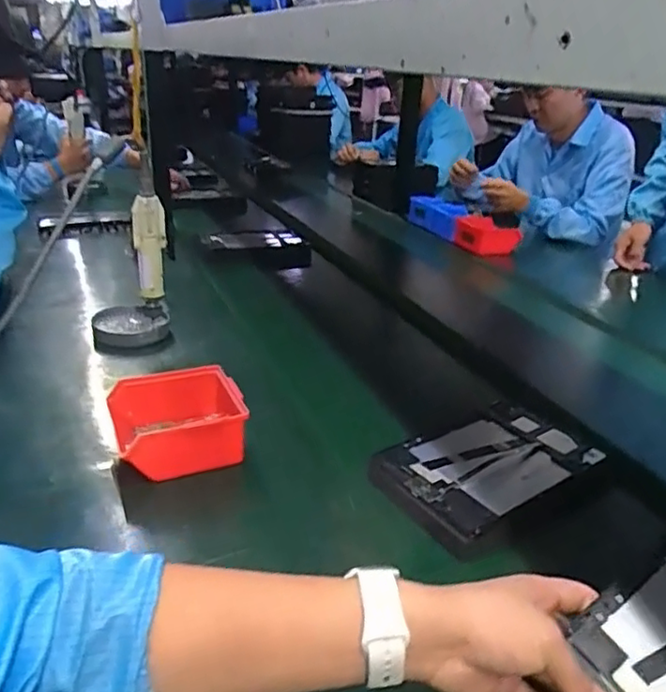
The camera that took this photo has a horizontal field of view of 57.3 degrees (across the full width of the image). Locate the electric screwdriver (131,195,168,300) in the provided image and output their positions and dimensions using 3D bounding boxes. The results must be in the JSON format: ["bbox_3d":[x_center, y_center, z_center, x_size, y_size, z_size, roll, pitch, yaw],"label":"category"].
[{"bbox_3d":[-0.257,-0.138,0.855,0.043,0.142,0.035,-1,24,-14],"label":"electric screwdriver"}]

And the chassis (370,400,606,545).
[{"bbox_3d":[0.174,0.129,0.682,0.253,0.019,0.141,-15,33,-35],"label":"chassis"}]

